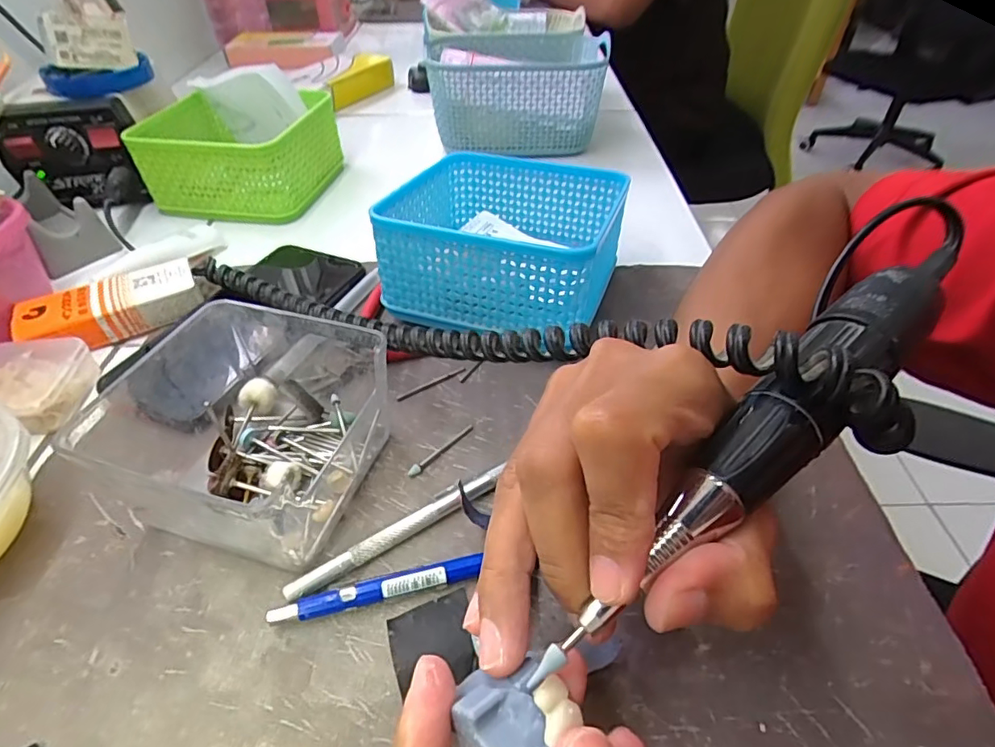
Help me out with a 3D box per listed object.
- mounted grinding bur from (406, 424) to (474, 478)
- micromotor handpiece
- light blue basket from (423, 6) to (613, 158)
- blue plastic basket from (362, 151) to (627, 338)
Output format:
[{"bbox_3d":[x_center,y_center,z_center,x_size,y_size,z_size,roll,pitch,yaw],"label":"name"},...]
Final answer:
[{"bbox_3d":[-0.028,0.038,0.268,0.005,0.004,0.042,32,54,28],"label":"mounted grinding bur"},{"bbox_3d":[0.082,0.015,0.158,0.191,0.021,0.024,-40,56,-15],"label":"micromotor handpiece"},{"bbox_3d":[0.016,-0.282,0.538,0.163,0.077,0.141,-5,44,-4],"label":"light blue basket"},{"bbox_3d":[0.005,-0.086,0.340,0.128,0.072,0.133,15,46,15],"label":"blue plastic basket"}]

